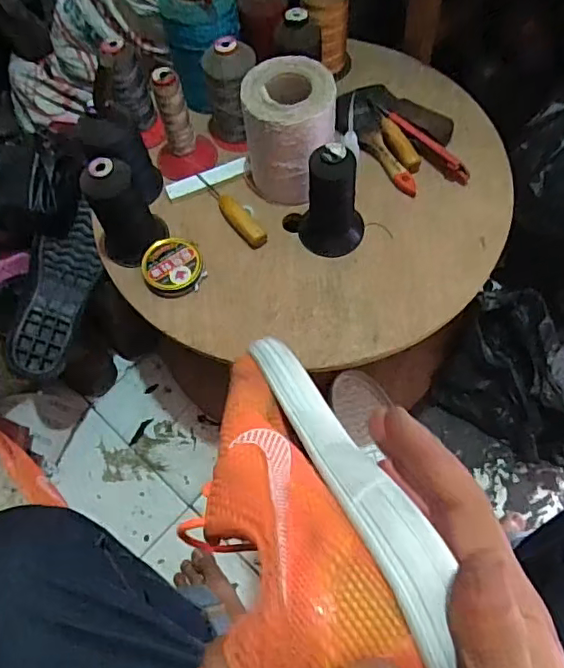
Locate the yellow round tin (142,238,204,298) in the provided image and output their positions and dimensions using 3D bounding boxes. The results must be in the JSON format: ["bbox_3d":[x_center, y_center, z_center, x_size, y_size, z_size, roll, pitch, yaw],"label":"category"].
[{"bbox_3d":[-0.130,-0.080,0.682,0.069,0.022,0.066,-2,64,3],"label":"yellow round tin"}]

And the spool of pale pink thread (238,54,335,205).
[{"bbox_3d":[0.010,-0.237,0.685,0.100,0.136,0.098,-2,64,3],"label":"spool of pale pink thread"}]

